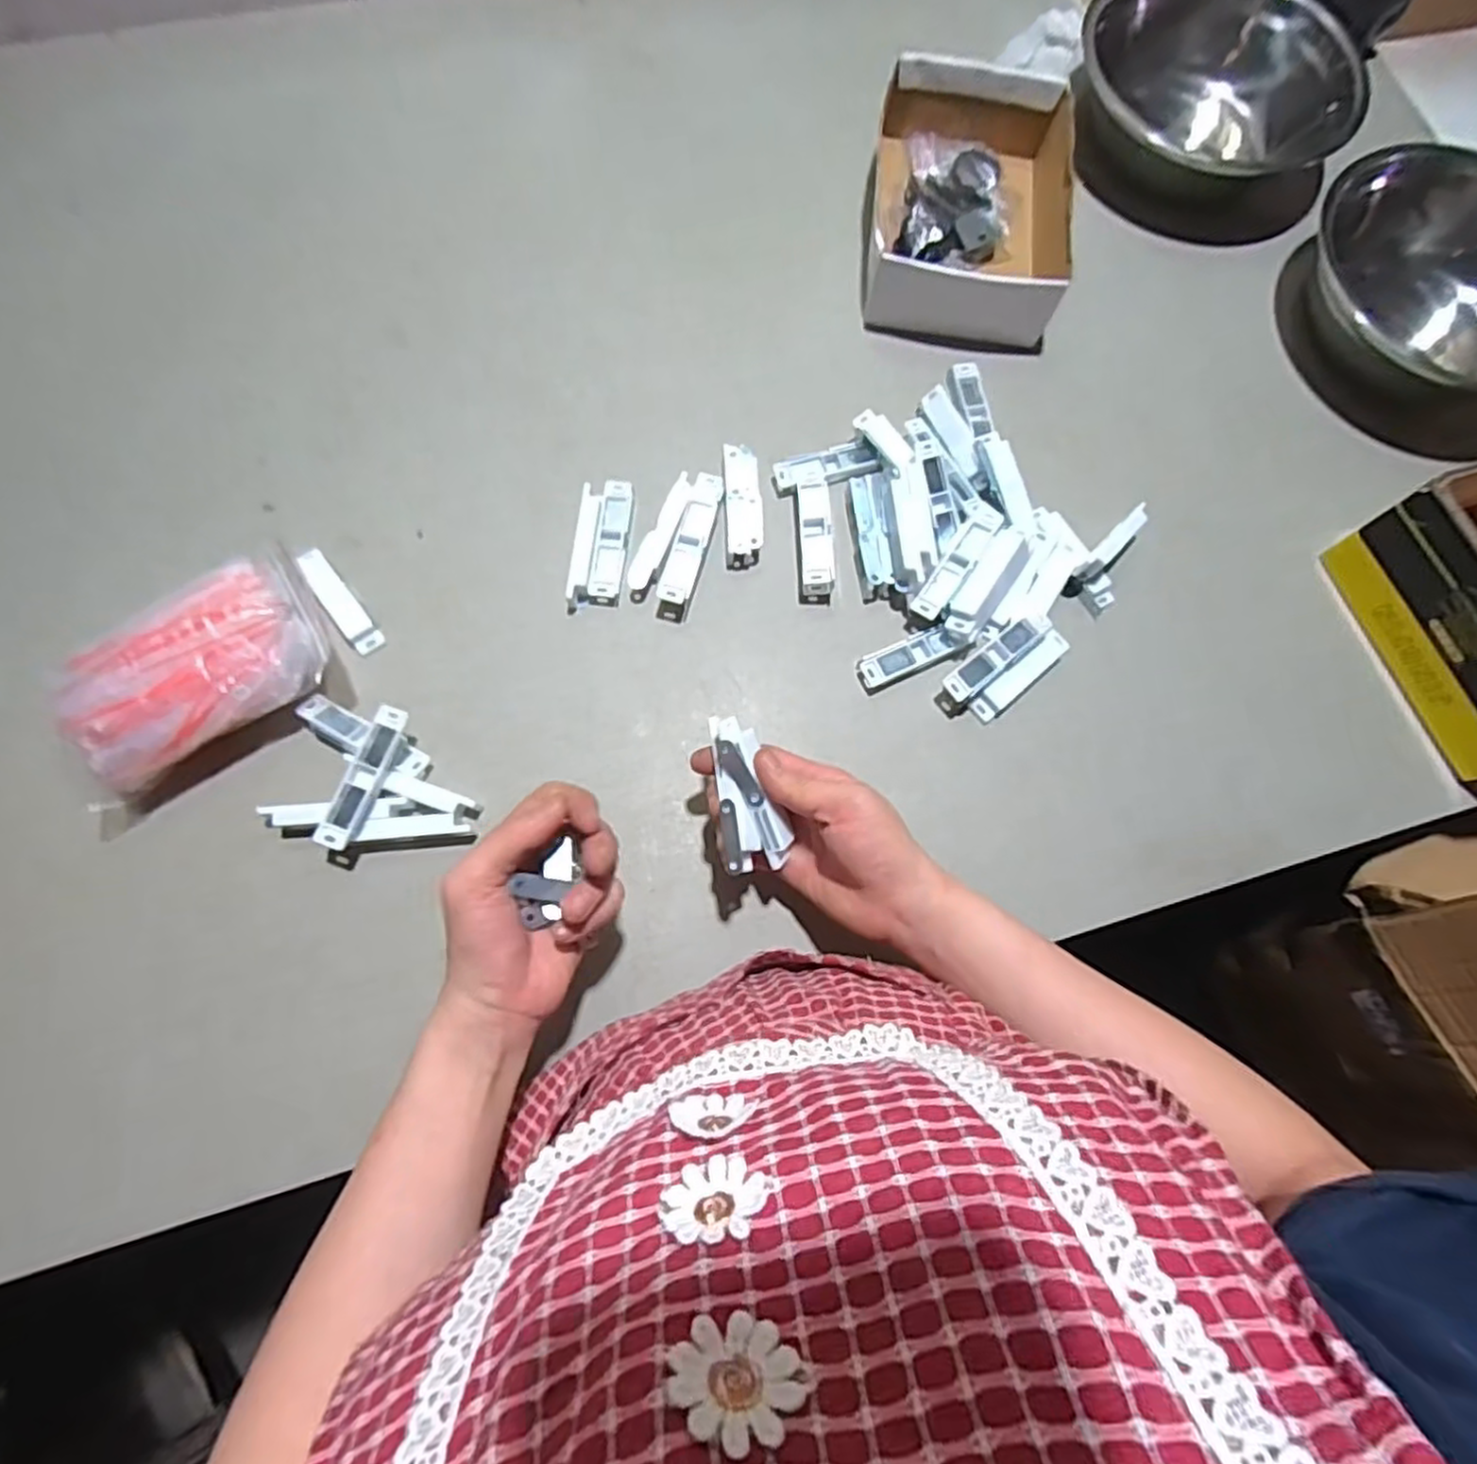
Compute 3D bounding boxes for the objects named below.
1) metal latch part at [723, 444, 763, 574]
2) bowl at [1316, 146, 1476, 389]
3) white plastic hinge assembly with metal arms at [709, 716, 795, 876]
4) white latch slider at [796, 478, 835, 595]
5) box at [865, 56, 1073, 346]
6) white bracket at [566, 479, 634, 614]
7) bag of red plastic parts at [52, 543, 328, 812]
[{"bbox_3d":[0.004,-0.176,0.572,0.027,0.022,0.095,-2,75,-2],"label":"metal latch part"},{"bbox_3d":[0.594,-0.368,0.619,0.207,0.087,0.208,0,75,-2],"label":"bowl"},{"bbox_3d":[0.004,0.037,0.439,0.039,0.021,0.093,-13,87,-5],"label":"white plastic hinge assembly with metal arms"},{"bbox_3d":[0.059,-0.149,0.562,0.024,0.032,0.089,-3,75,-3],"label":"white latch slider"},{"bbox_3d":[0.193,-0.448,0.622,0.157,0.060,0.231,6,75,0],"label":"box"},{"bbox_3d":[-0.104,-0.143,0.559,0.039,0.019,0.104,6,75,0],"label":"white bracket"},{"bbox_3d":[-0.368,-0.037,0.491,0.176,0.064,0.106,-36,79,-11],"label":"bag of red plastic parts"}]

